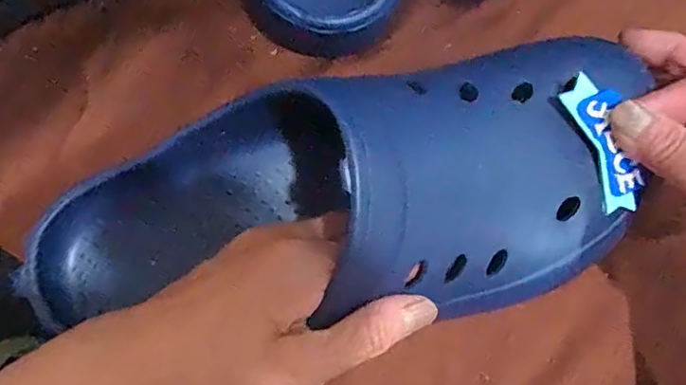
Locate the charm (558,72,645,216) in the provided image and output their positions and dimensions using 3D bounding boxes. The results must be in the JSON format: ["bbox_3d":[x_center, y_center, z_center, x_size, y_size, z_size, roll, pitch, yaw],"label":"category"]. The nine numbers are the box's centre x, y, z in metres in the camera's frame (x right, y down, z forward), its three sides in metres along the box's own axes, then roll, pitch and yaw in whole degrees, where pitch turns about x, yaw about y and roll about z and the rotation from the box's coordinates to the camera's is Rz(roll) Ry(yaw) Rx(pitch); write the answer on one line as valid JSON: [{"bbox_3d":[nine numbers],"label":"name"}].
[{"bbox_3d":[0.115,-0.021,0.241,0.019,0.008,0.061,-23,100,14],"label":"charm"}]

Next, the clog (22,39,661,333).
[{"bbox_3d":[0.004,-0.002,0.233,0.283,0.083,0.109,-9,77,-2],"label":"clog"}]

